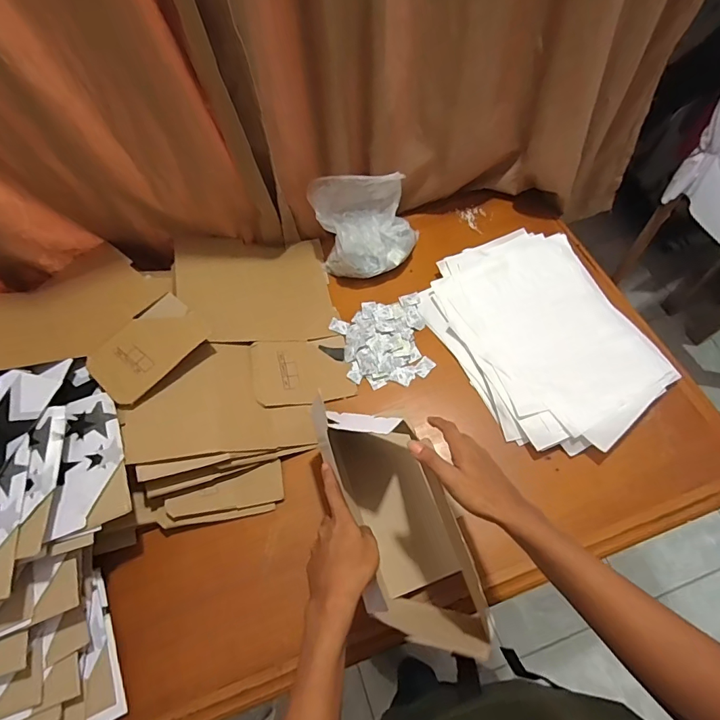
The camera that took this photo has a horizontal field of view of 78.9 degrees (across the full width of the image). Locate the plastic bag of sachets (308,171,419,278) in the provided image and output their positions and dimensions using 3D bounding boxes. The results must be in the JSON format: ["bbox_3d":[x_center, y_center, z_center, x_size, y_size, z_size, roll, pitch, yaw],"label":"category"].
[{"bbox_3d":[0.018,-0.275,0.890,0.206,0.151,0.154,-14,62,-4],"label":"plastic bag of sachets"}]

